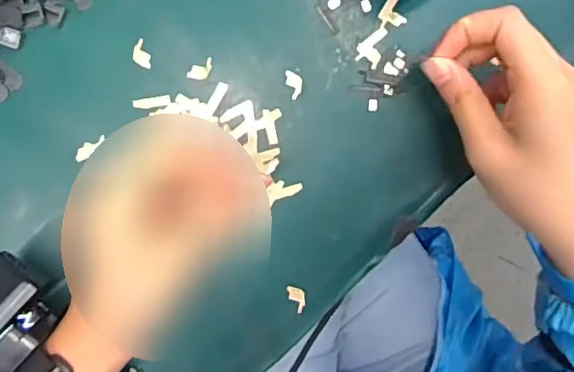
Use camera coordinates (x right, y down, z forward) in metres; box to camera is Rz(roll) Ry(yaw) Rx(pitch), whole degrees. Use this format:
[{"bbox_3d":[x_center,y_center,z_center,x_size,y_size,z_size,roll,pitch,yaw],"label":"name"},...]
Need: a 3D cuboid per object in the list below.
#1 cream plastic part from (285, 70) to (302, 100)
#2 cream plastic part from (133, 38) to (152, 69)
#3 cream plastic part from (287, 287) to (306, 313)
[{"bbox_3d":[0.005,-0.063,0.367,0.010,0.004,0.018,-8,91,-7],"label":"cream plastic part"},{"bbox_3d":[-0.088,-0.078,0.355,0.010,0.004,0.017,-23,93,-6],"label":"cream plastic part"},{"bbox_3d":[0.007,0.070,0.370,0.010,0.004,0.017,-34,94,-5],"label":"cream plastic part"}]

